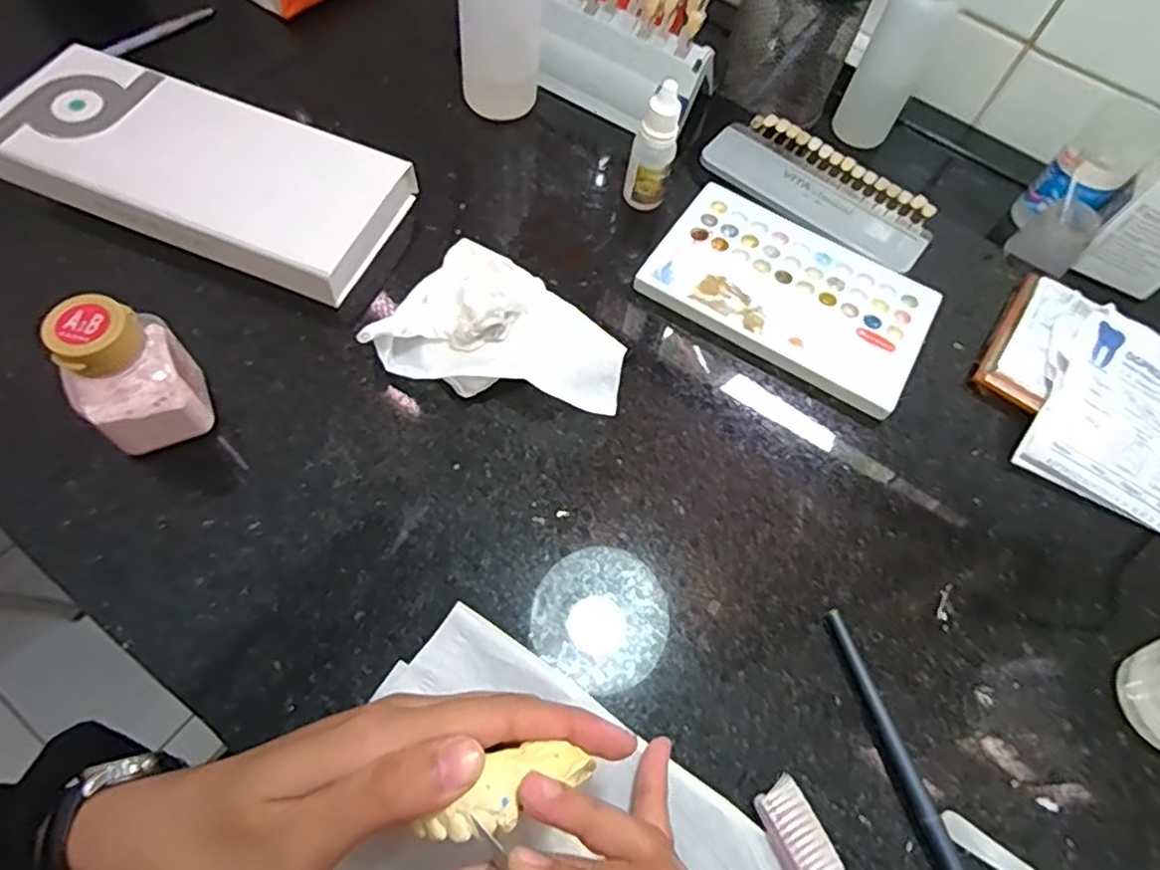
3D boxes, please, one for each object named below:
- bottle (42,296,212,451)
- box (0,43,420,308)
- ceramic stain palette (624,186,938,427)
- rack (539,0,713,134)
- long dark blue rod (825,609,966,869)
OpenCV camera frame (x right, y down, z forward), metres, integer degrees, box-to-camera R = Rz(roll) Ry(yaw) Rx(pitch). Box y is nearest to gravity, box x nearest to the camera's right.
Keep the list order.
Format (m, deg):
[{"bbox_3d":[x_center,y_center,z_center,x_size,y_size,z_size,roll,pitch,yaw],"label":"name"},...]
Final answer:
[{"bbox_3d":[-0.193,-0.025,0.288,0.041,0.076,0.037,-24,69,-17],"label":"bottle"},{"bbox_3d":[-0.211,-0.147,0.371,0.217,0.032,0.097,19,65,6],"label":"box"},{"bbox_3d":[0.120,-0.082,0.379,0.151,0.010,0.097,32,65,9],"label":"ceramic stain palette"},{"bbox_3d":[0.018,-0.253,0.420,0.133,0.070,0.065,31,65,9],"label":"rack"},{"bbox_3d":[0.138,0.151,0.266,0.009,0.010,0.163,-14,66,-13],"label":"long dark blue rod"}]

